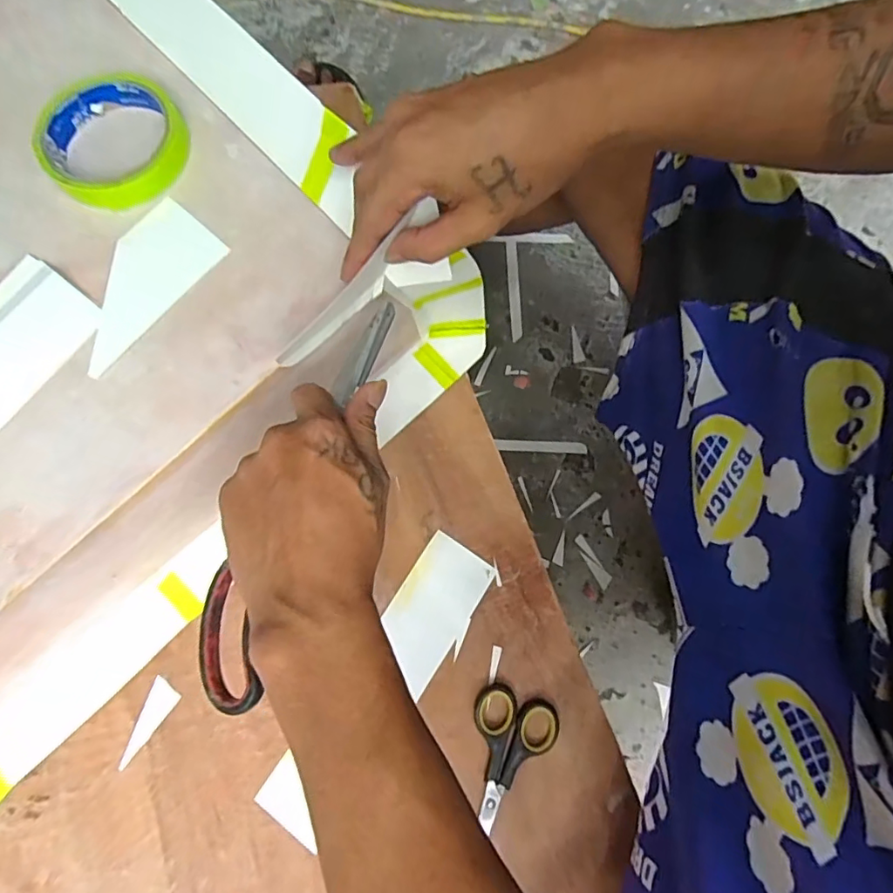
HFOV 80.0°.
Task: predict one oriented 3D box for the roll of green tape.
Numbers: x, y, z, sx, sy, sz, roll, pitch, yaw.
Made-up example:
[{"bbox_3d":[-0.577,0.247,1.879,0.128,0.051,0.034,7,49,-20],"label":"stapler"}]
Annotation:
[{"bbox_3d":[-0.215,-0.200,0.346,0.090,0.025,0.082,0,77,1],"label":"roll of green tape"}]

